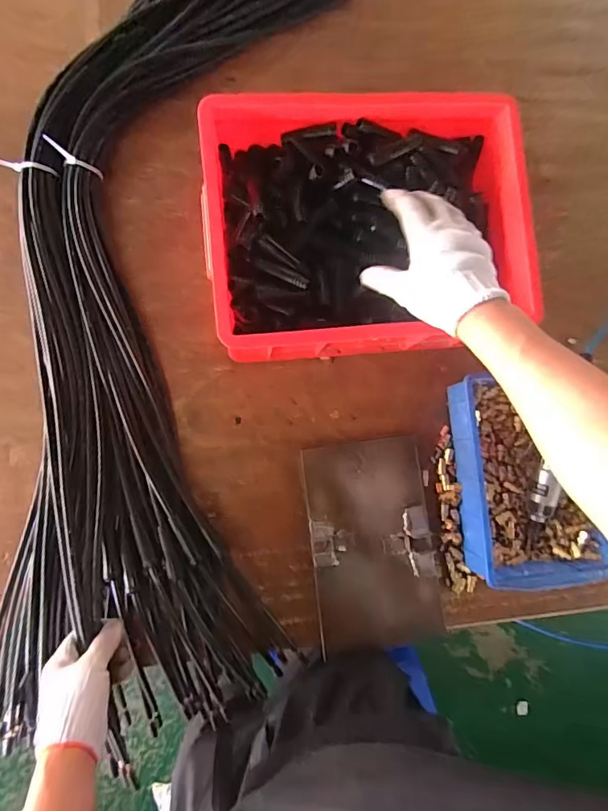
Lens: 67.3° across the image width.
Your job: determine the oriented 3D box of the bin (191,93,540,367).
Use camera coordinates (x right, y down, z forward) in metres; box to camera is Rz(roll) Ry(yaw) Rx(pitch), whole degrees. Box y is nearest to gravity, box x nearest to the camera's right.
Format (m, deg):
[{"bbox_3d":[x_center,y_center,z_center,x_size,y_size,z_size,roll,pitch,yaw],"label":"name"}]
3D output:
[{"bbox_3d":[0.075,-0.238,0.629,0.404,0.143,0.317,-6,86,-7],"label":"bin"}]

